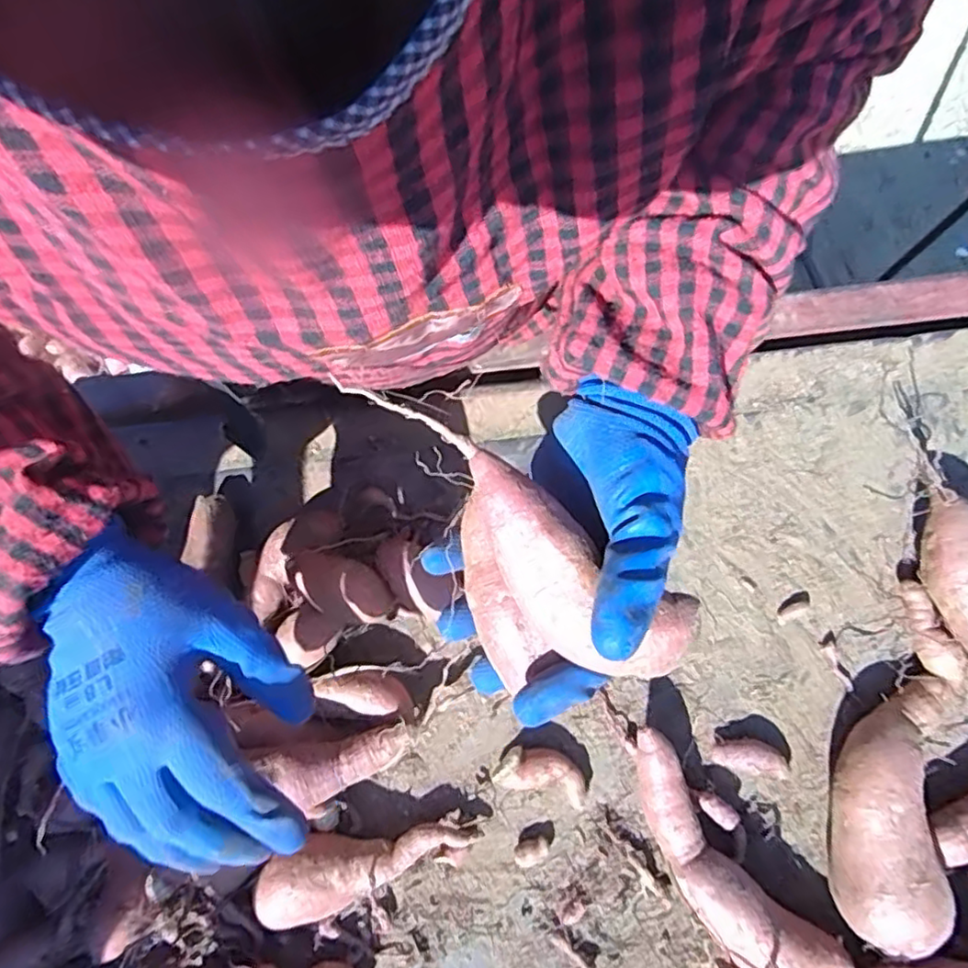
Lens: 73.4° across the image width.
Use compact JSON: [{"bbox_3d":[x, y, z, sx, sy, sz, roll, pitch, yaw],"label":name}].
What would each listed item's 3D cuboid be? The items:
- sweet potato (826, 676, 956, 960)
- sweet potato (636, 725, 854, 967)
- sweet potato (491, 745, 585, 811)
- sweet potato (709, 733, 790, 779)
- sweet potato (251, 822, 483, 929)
[{"bbox_3d":[0.237,0.186,0.380,0.065,0.045,0.152,14,70,8],"label":"sweet potato"},{"bbox_3d":[0.137,0.229,0.386,0.050,0.036,0.161,-38,72,-11],"label":"sweet potato"},{"bbox_3d":[0.038,0.187,0.420,0.058,0.025,0.028,15,71,9],"label":"sweet potato"},{"bbox_3d":[0.167,0.173,0.411,0.045,0.018,0.019,9,70,7],"label":"sweet potato"},{"bbox_3d":[-0.076,0.234,0.408,0.131,0.039,0.049,-23,70,-6],"label":"sweet potato"}]

